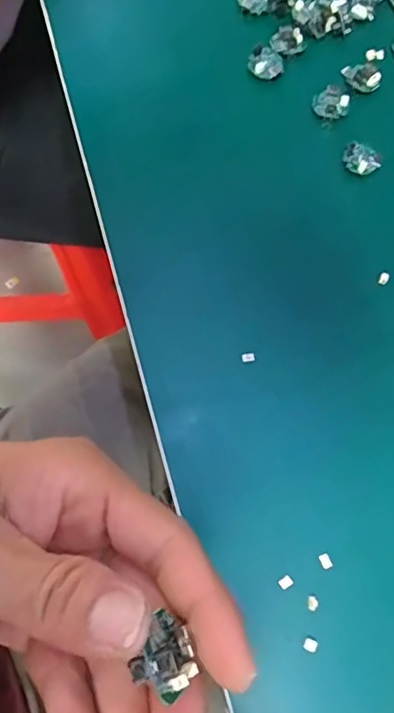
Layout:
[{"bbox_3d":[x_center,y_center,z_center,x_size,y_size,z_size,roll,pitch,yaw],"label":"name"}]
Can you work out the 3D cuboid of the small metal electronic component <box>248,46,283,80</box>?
[{"bbox_3d":[0.048,-0.204,0.391,0.023,0.007,0.022,0,73,0],"label":"small metal electronic component"}]

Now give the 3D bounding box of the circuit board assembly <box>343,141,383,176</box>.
[{"bbox_3d":[0.108,-0.129,0.370,0.025,0.007,0.020,22,74,6],"label":"circuit board assembly"}]

